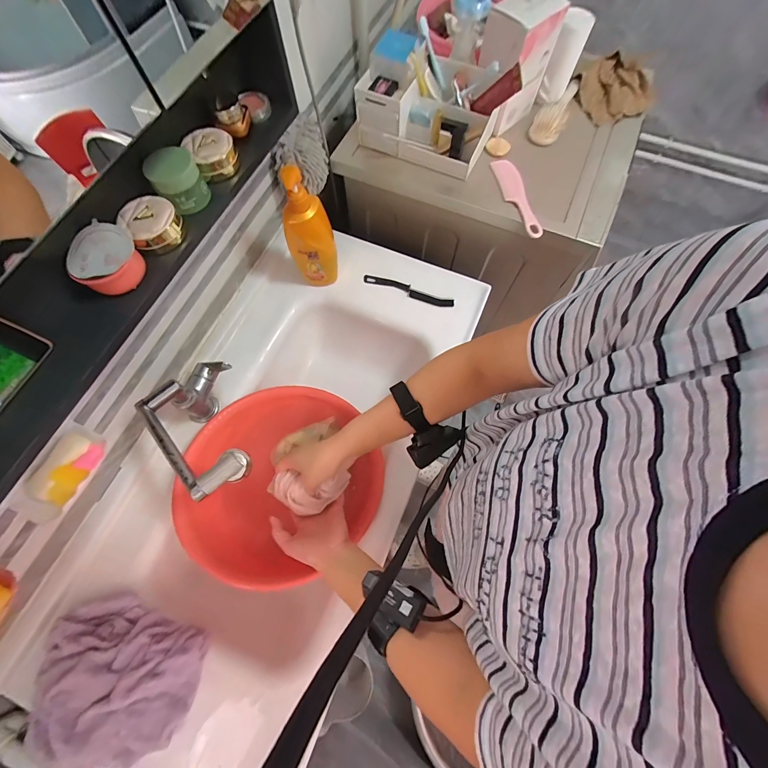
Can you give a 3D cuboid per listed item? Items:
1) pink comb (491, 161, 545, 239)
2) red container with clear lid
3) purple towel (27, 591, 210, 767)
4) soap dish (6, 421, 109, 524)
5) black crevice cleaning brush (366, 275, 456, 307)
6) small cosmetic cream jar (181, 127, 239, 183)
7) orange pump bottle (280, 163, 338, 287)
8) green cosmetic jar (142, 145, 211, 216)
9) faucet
[{"bbox_3d":[0.265,-0.374,0.672,0.047,0.013,0.201,-11,71,-4],"label":"pink comb"},{"bbox_3d":[-0.338,-0.152,0.415,0.077,0.043,0.081,42,75,13],"label":"red container with clear lid"},{"bbox_3d":[-0.421,0.461,0.522,0.242,0.048,0.204,14,71,5],"label":"purple towel"},{"bbox_3d":[-0.459,0.127,0.477,0.087,0.027,0.133,26,72,9],"label":"soap dish"},{"bbox_3d":[0.055,-0.211,0.763,0.210,0.014,0.024,19,71,7],"label":"black crevice cleaning brush"},{"bbox_3d":[-0.244,-0.329,0.486,0.061,0.044,0.060,0,70,0],"label":"small cosmetic cream jar"},{"bbox_3d":[-0.145,-0.292,0.653,0.086,0.244,0.048,-3,70,-1],"label":"orange pump bottle"},{"bbox_3d":[-0.273,-0.270,0.451,0.062,0.054,0.056,-33,74,-11],"label":"green cosmetic jar"},{"bbox_3d":[-0.283,0.069,0.583,0.121,0.213,0.234,-42,76,-14],"label":"faucet"}]

